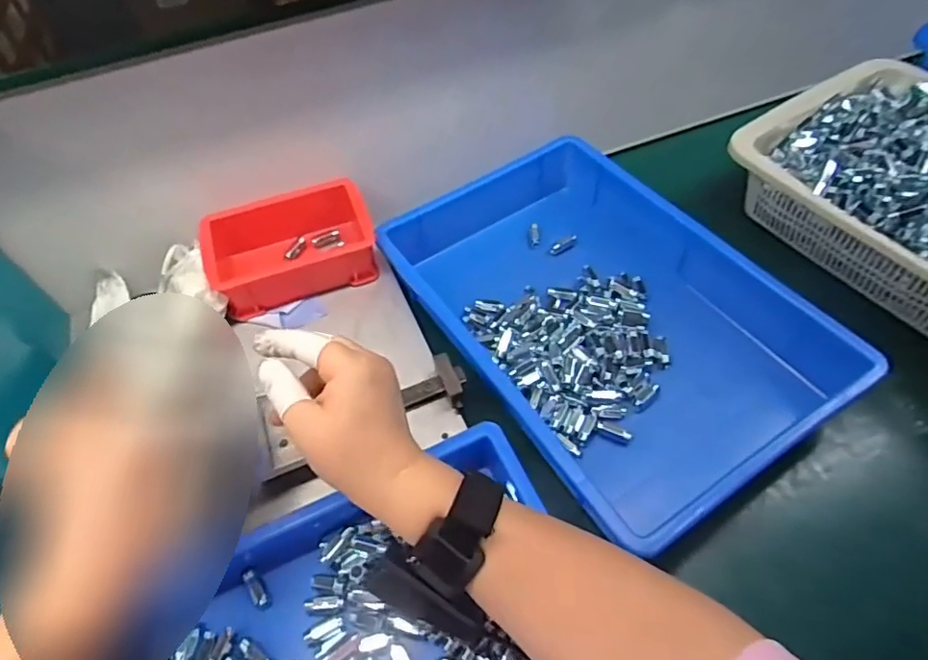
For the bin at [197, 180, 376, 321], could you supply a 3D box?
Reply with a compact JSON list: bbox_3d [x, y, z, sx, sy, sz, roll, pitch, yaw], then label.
[{"bbox_3d":[-0.162,-0.078,0.544,0.150,0.059,0.096,-21,54,-10],"label":"bin"}]

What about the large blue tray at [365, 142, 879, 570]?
[{"bbox_3d":[0.116,-0.017,0.499,0.243,0.075,0.359,-29,56,-15],"label":"large blue tray"}]

